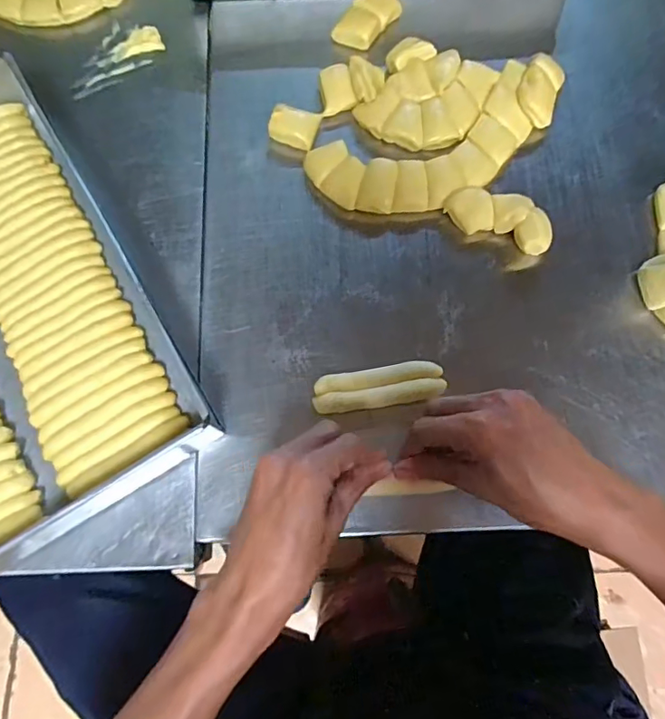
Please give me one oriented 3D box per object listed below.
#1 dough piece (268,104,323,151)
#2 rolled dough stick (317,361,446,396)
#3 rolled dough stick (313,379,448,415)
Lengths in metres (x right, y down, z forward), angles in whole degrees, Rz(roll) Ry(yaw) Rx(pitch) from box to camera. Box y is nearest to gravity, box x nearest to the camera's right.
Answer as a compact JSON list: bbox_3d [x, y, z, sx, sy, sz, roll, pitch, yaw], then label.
[{"bbox_3d":[-0.036,-0.219,0.476,0.039,0.022,0.041,14,75,6],"label":"dough piece"},{"bbox_3d":[0.037,0.015,0.412,0.101,0.021,0.016,-10,74,-1],"label":"rolled dough stick"},{"bbox_3d":[0.039,0.031,0.410,0.104,0.019,0.017,-9,74,-1],"label":"rolled dough stick"}]

